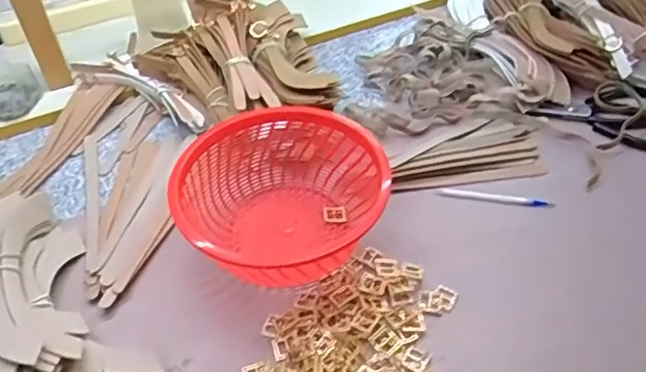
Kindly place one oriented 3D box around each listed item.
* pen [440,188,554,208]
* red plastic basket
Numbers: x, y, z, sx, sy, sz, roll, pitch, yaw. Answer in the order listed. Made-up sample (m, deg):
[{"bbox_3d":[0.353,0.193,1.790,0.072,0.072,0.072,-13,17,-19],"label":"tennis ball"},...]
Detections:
[{"bbox_3d":[0.168,0.011,0.550,0.107,0.010,0.009,10,47,12],"label":"pen"},{"bbox_3d":[-0.036,0.011,0.514,0.176,0.080,0.169,-1,46,1],"label":"red plastic basket"}]

